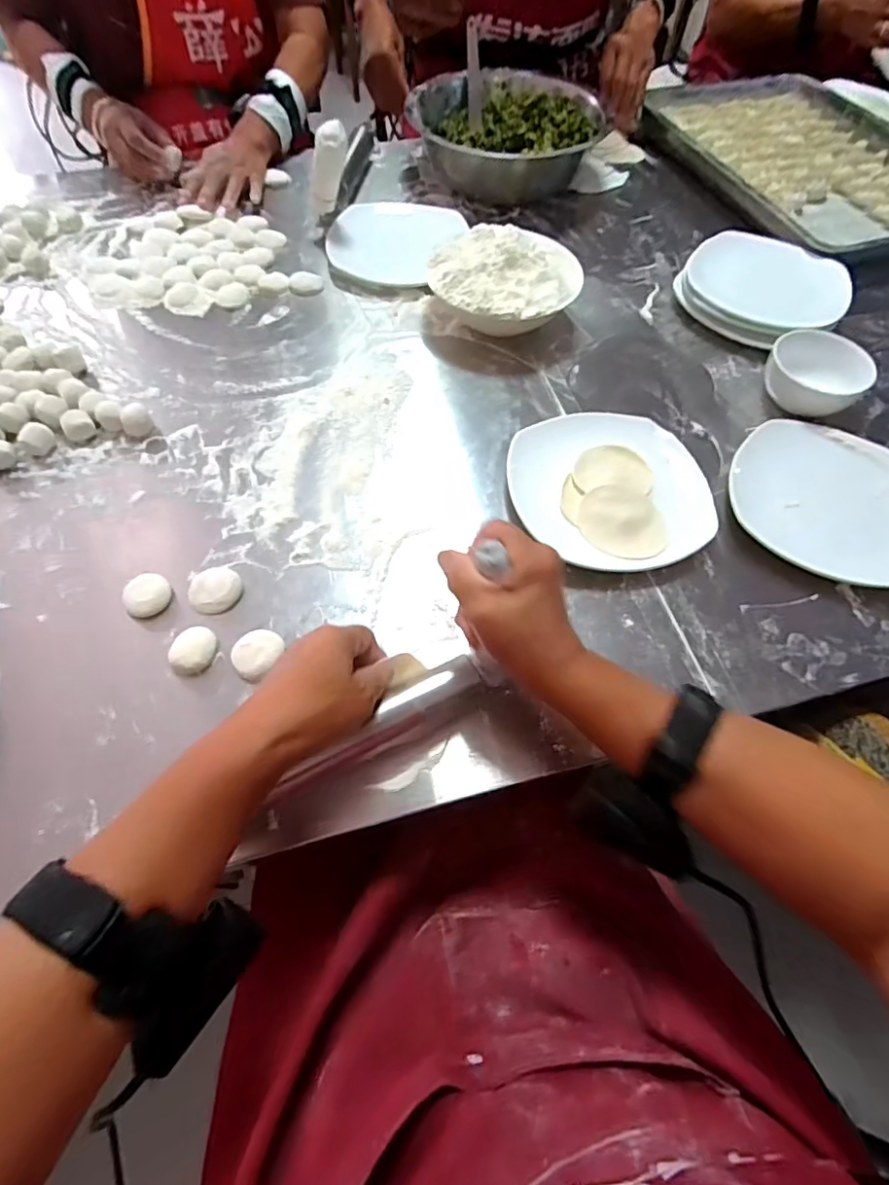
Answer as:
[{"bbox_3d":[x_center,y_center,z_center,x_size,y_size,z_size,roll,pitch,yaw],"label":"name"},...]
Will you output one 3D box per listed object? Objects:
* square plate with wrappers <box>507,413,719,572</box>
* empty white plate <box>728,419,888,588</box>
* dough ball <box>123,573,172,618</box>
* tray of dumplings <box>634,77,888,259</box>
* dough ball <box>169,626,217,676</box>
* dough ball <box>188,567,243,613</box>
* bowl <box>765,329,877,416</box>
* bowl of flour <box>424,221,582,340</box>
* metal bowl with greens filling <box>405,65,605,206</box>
[{"bbox_3d":[0.150,-0.095,0.508,0.172,0.021,0.172,-5,62,-5],"label":"square plate with wrappers"},{"bbox_3d":[0.362,-0.088,0.513,0.177,0.021,0.170,1,61,-1],"label":"empty white plate"},{"bbox_3d":[-0.243,0.002,0.446,0.035,0.016,0.037,1,61,-1],"label":"dough ball"},{"bbox_3d":[0.548,-0.658,0.824,0.369,0.039,0.502,-18,63,-11],"label":"tray of dumplings"},{"bbox_3d":[-0.194,0.045,0.424,0.030,0.014,0.038,14,62,6],"label":"dough ball"},{"bbox_3d":[-0.189,-0.003,0.450,0.041,0.013,0.040,1,61,-1],"label":"dough ball"},{"bbox_3d":[0.389,-0.229,0.575,0.099,0.052,0.081,40,67,18],"label":"bowl"},{"bbox_3d":[0.066,-0.347,0.620,0.165,0.070,0.165,1,61,-1],"label":"bowl of flour"},{"bbox_3d":[0.084,-0.659,0.791,0.261,0.087,0.213,-8,62,-6],"label":"metal bowl with greens filling"}]

